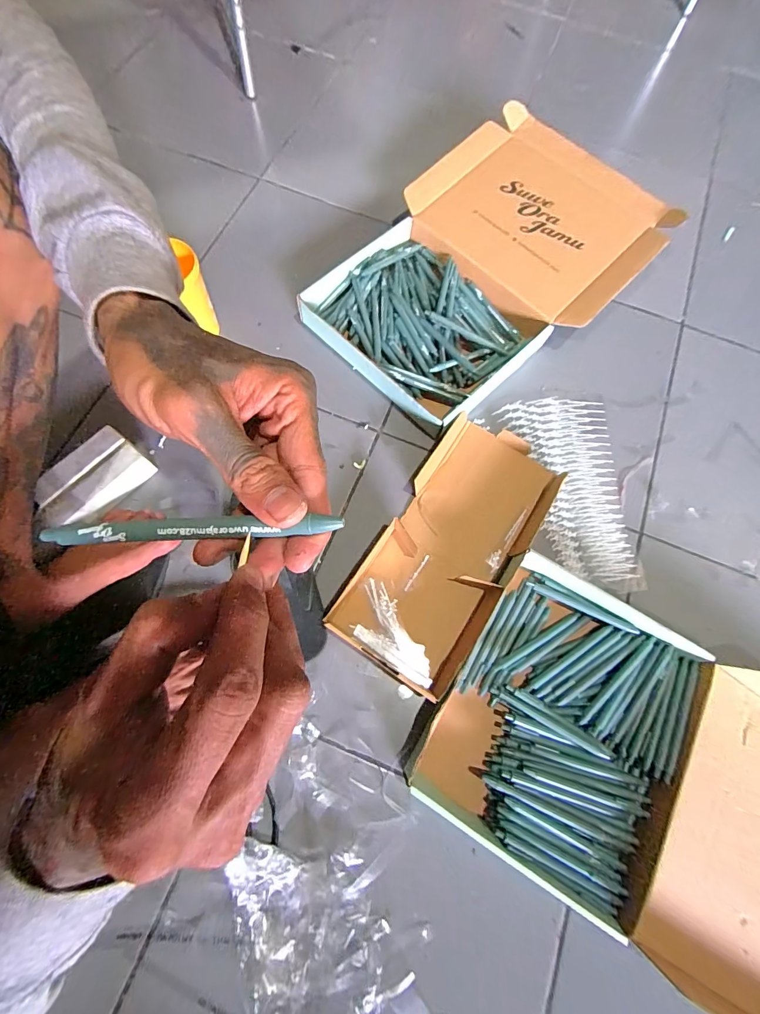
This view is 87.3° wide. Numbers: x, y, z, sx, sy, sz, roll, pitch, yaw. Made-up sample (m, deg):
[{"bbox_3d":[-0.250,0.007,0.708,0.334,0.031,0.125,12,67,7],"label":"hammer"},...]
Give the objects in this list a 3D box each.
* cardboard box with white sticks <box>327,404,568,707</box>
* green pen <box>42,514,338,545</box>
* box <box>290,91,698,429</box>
[{"bbox_3d":[0.100,0.045,0.532,0.174,0.051,0.362,33,75,8],"label":"cardboard box with white sticks"},{"bbox_3d":[-0.086,0.010,0.180,0.140,0.007,0.009,-2,73,7],"label":"green pen"},{"bbox_3d":[0.167,-0.386,0.649,0.529,0.086,0.359,-43,79,-13],"label":"box"}]

